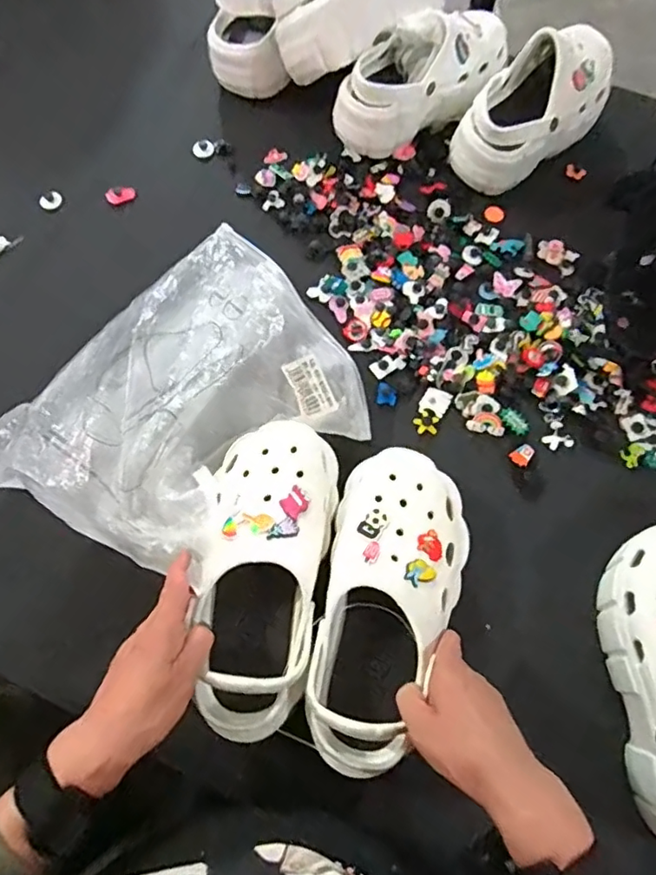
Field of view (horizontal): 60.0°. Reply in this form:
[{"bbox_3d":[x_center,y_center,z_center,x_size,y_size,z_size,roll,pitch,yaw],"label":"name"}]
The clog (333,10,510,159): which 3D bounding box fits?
[{"bbox_3d":[0.124,-0.445,0.702,0.245,0.115,0.099,-30,72,-11],"label":"clog"}]

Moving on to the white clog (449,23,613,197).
[{"bbox_3d":[0.262,-0.406,0.695,0.103,0.107,0.245,42,74,15],"label":"white clog"}]

